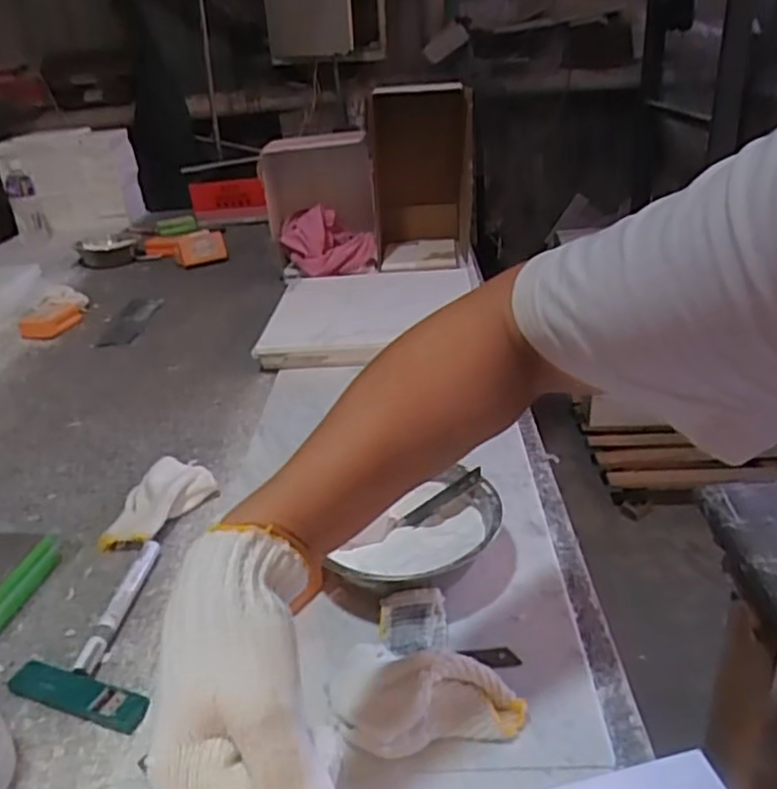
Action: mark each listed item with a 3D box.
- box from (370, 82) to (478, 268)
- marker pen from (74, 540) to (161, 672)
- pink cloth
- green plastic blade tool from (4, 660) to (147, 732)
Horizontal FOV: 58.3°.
[{"bbox_3d":[0.060,-0.448,1.408,0.190,0.320,0.270,-4,28,0],"label":"box"},{"bbox_3d":[-0.218,0.168,0.572,0.017,0.015,0.137,0,26,9],"label":"marker pen"},{"bbox_3d":[-0.110,-0.282,1.297,0.171,0.127,0.143,-7,28,-4],"label":"pink cloth"},{"bbox_3d":[-0.220,0.212,0.494,0.116,0.007,0.026,6,54,22],"label":"green plastic blade tool"}]

